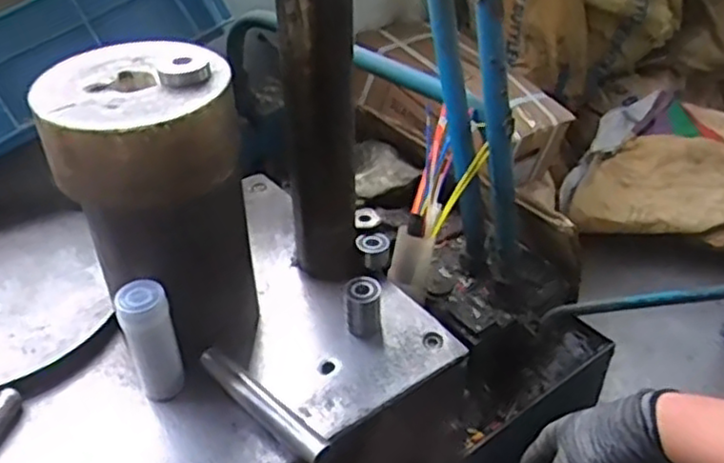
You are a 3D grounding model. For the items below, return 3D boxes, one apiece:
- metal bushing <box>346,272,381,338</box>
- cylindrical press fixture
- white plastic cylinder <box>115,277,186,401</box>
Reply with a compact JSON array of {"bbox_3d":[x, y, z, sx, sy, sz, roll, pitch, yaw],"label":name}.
[{"bbox_3d":[0.002,0.072,0.667,0.030,0.047,0.038,2,38,3],"label":"metal bushing"},{"bbox_3d":[-0.172,-0.015,0.607,0.142,0.261,0.147,-15,40,-18],"label":"cylindrical press fixture"},{"bbox_3d":[-0.176,0.098,0.589,0.039,0.118,0.034,-15,40,-18],"label":"white plastic cylinder"}]

